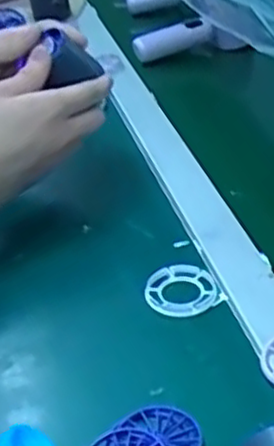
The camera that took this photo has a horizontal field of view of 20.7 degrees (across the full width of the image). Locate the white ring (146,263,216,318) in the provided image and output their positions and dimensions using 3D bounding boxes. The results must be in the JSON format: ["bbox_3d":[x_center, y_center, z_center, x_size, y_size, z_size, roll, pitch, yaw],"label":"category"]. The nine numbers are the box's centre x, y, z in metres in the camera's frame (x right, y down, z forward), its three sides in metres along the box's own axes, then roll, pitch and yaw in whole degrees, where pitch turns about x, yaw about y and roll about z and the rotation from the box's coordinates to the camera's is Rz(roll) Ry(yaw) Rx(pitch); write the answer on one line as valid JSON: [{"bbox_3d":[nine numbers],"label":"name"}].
[{"bbox_3d":[0.034,0.051,0.551,0.050,0.012,0.048,-4,35,3],"label":"white ring"}]

